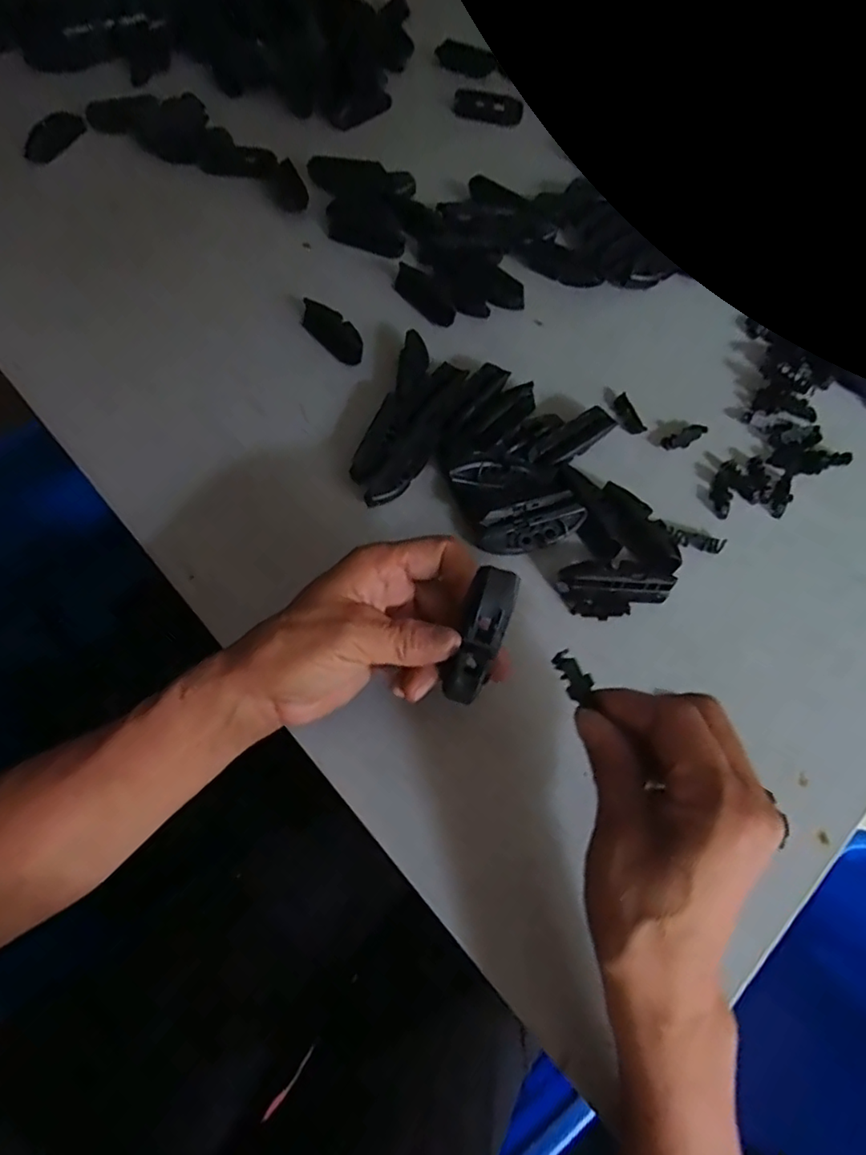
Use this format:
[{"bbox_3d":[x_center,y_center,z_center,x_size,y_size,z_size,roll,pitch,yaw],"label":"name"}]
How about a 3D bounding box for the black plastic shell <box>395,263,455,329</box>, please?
[{"bbox_3d":[-0.006,-0.229,0.475,0.029,0.009,0.072,-32,70,-12],"label":"black plastic shell"}]

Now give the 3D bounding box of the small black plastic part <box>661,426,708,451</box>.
[{"bbox_3d":[0.181,-0.100,0.420,0.034,0.007,0.012,-23,67,2],"label":"small black plastic part"}]

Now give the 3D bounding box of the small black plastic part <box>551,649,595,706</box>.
[{"bbox_3d":[0.063,0.044,0.264,0.013,0.005,0.022,-32,89,-15],"label":"small black plastic part"}]

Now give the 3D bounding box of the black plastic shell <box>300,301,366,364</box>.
[{"bbox_3d":[-0.076,-0.191,0.454,0.026,0.012,0.065,-38,71,-15],"label":"black plastic shell"}]

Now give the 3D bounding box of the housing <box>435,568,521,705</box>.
[{"bbox_3d":[0.021,0.029,0.272,0.021,0.012,0.069,22,111,9],"label":"housing"}]

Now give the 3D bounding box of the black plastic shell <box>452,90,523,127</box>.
[{"bbox_3d":[0.055,-0.469,0.586,0.070,0.018,0.025,13,67,6],"label":"black plastic shell"}]

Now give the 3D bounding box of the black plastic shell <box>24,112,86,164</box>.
[{"bbox_3d":[-0.357,-0.413,0.551,0.067,0.024,0.015,-25,66,12],"label":"black plastic shell"}]

